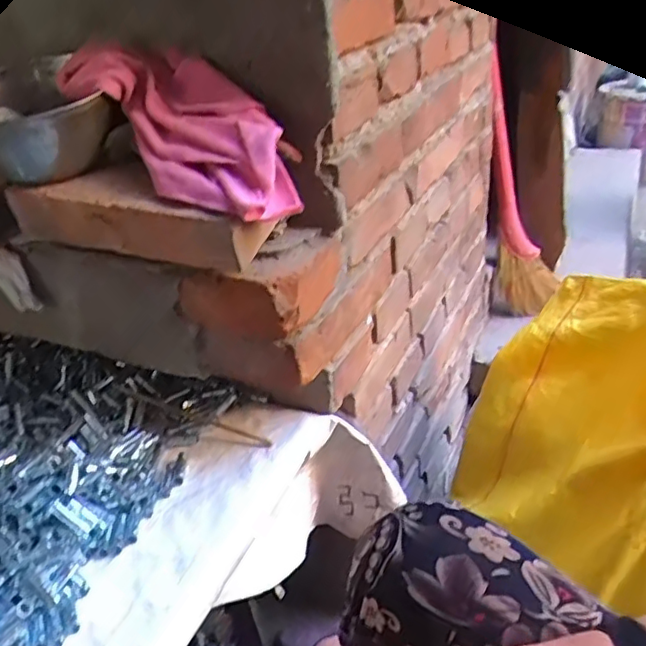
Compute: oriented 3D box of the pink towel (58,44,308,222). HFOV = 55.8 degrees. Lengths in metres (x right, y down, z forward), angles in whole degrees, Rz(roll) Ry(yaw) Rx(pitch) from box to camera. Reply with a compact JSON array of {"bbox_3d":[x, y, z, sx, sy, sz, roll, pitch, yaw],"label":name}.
[{"bbox_3d":[-0.121,-0.176,0.538,0.241,0.064,0.097,42,50,16],"label":"pink towel"}]

